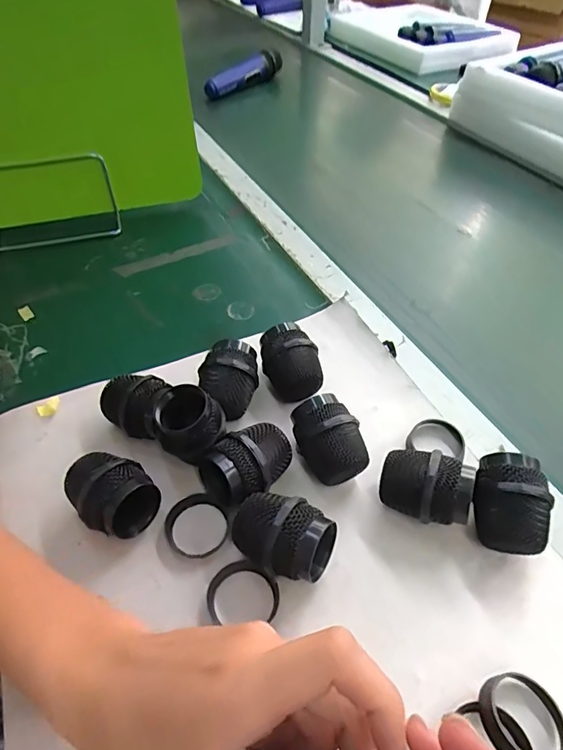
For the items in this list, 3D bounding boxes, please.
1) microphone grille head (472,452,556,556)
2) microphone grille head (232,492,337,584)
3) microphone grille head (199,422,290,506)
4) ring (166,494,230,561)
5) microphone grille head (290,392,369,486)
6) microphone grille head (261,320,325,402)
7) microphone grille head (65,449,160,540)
[{"bbox_3d":[0.149,0.087,0.311,0.051,0.051,0.058,21,52,17],"label":"microphone grille head"},{"bbox_3d":[-0.001,0.106,0.297,0.066,0.048,0.044,19,51,15],"label":"microphone grille head"},{"bbox_3d":[-0.023,0.065,0.333,0.046,0.046,0.063,37,57,27],"label":"microphone grille head"},{"bbox_3d":[-0.059,0.105,0.325,0.042,0.008,0.045,1,48,-1],"label":"ring"},{"bbox_3d":[0.033,0.049,0.345,0.044,0.048,0.054,-16,51,-15],"label":"microphone grille head"},{"bbox_3d":[0.007,-0.009,0.397,0.045,0.047,0.055,-11,50,-11],"label":"microphone grille head"},{"bbox_3d":[-0.116,0.081,0.319,0.059,0.049,0.047,34,56,26],"label":"microphone grille head"}]

